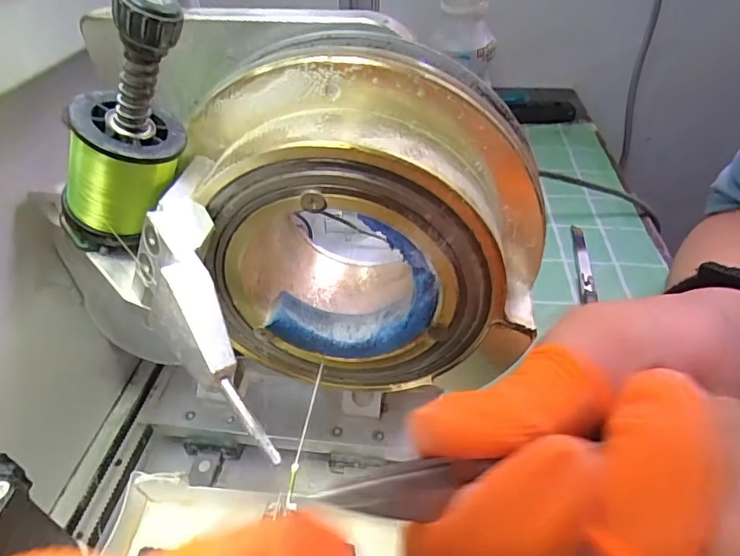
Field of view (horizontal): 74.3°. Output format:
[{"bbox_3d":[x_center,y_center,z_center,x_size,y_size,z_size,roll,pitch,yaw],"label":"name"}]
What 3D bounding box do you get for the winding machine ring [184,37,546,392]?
[{"bbox_3d":[0.000,-0.014,0.151,0.104,0.096,0.041,4,41,6],"label":"winding machine ring"}]

